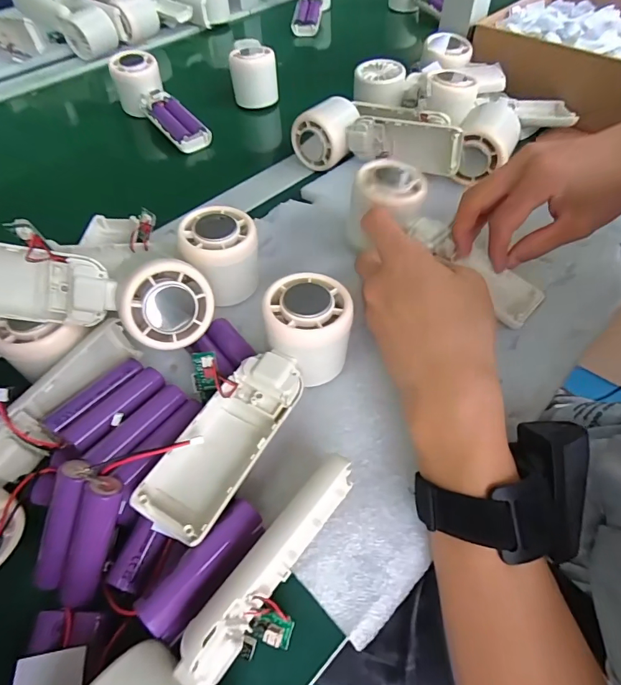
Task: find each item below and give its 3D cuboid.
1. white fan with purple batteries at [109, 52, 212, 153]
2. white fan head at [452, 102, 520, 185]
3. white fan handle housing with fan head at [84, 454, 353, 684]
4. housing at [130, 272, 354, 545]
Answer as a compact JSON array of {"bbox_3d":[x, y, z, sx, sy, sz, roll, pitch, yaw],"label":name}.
[{"bbox_3d":[-0.180,-0.281,0.506,0.049,0.051,0.157,-37,76,-22],"label":"white fan with purple batteries"},{"bbox_3d":[0.163,-0.184,0.388,0.049,0.052,0.060,17,56,14],"label":"white fan head"},{"bbox_3d":[-0.031,0.123,0.190,0.056,0.044,0.163,31,60,22],"label":"white fan handle housing with fan head"},{"bbox_3d":[-0.028,0.033,0.246,0.055,0.054,0.166,23,58,18],"label":"housing"}]

